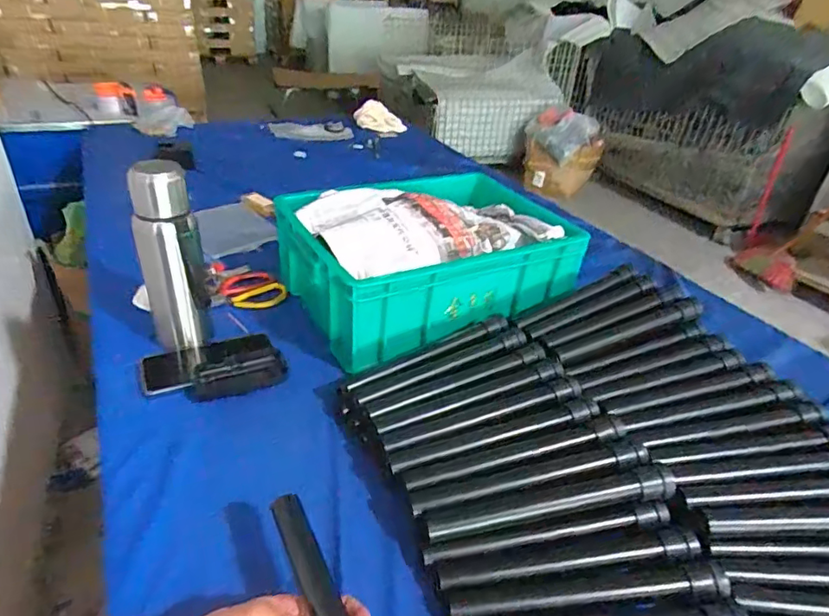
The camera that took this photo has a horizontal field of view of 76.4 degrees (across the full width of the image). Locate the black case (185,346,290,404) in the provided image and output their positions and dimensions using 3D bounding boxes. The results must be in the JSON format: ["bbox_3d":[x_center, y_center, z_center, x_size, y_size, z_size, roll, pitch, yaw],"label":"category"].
[{"bbox_3d":[-0.223,0.084,0.666,0.117,0.032,0.048,-10,35,-22],"label":"black case"}]

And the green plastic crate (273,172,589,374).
[{"bbox_3d":[0.026,-0.082,0.839,0.416,0.156,0.312,-13,37,-27],"label":"green plastic crate"}]

